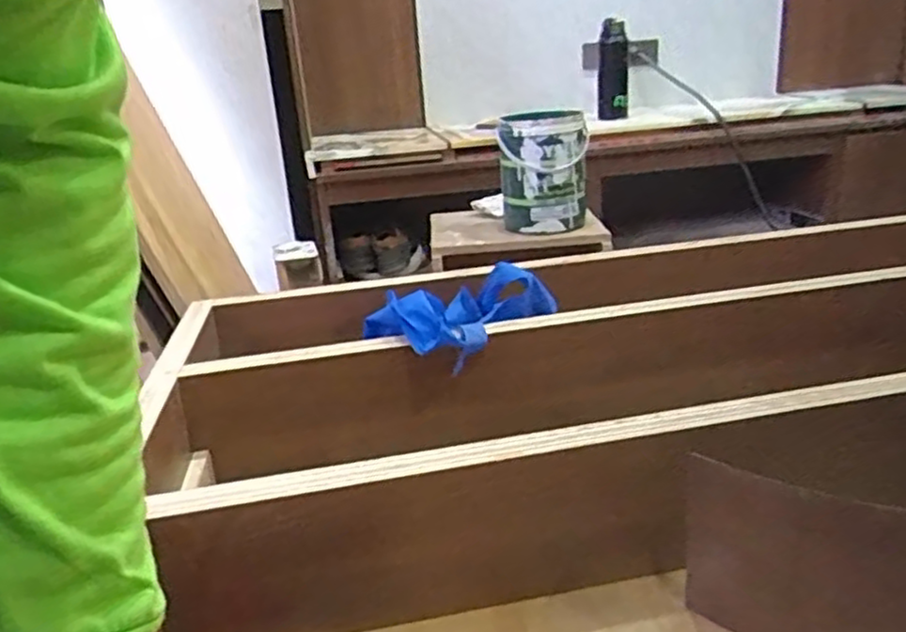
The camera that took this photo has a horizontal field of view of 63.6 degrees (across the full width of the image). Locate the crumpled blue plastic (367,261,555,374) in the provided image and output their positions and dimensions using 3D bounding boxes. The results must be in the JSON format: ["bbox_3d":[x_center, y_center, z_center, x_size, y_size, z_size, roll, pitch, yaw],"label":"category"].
[{"bbox_3d":[0.013,-0.001,0.898,0.200,0.085,0.159,-20,26,-37],"label":"crumpled blue plastic"}]

